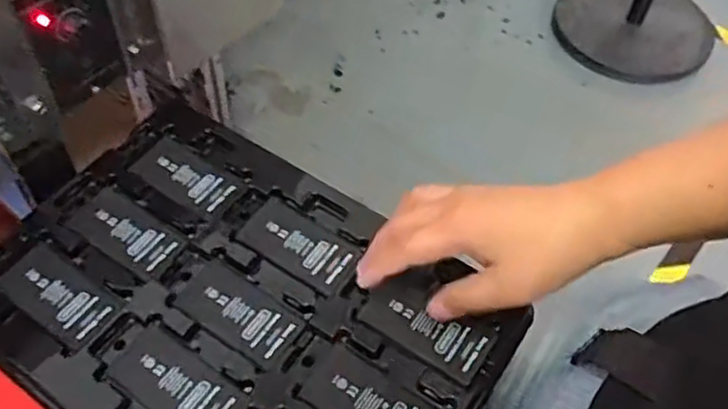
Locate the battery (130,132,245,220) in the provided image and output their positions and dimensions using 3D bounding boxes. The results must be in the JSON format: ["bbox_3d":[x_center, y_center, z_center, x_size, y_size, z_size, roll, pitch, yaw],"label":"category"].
[{"bbox_3d":[-0.135,-0.021,0.523,0.088,0.004,0.042,29,57,18],"label":"battery"}]

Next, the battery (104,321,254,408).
[{"bbox_3d":[-0.117,0.113,0.431,0.090,0.005,0.044,30,57,18],"label":"battery"}]

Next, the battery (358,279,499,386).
[{"bbox_3d":[0.041,0.080,0.447,0.083,0.006,0.039,29,66,18],"label":"battery"}]

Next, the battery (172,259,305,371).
[{"bbox_3d":[-0.085,0.072,0.459,0.087,0.005,0.042,31,57,18],"label":"battery"}]

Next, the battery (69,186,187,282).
[{"bbox_3d":[-0.171,0.020,0.495,0.087,0.004,0.043,30,57,18],"label":"battery"}]

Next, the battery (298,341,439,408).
[{"bbox_3d":[0.005,0.125,0.423,0.085,0.004,0.043,30,57,18],"label":"battery"}]

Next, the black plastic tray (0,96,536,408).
[{"bbox_3d":[-0.087,0.068,0.456,0.331,0.027,0.225,31,57,19],"label":"black plastic tray"}]

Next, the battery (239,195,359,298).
[{"bbox_3d":[-0.045,0.028,0.487,0.087,0.008,0.043,30,57,18],"label":"battery"}]

